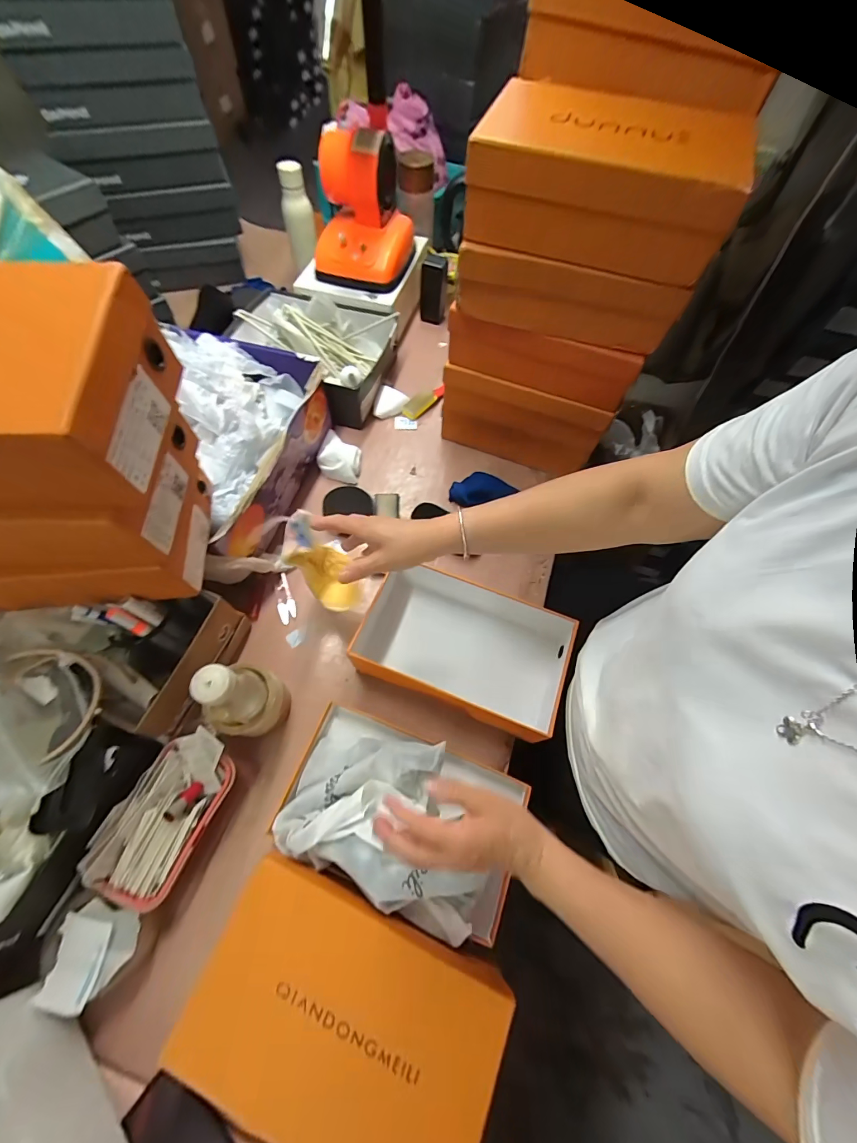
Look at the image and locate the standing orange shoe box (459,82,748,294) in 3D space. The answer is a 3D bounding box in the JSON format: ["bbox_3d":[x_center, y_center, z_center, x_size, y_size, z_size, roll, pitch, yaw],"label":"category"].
[{"bbox_3d":[0.208,-0.475,0.485,0.290,0.103,0.191,16,64,5],"label":"standing orange shoe box"}]

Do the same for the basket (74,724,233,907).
[{"bbox_3d":[-0.309,0.285,0.478,0.099,0.053,0.179,21,64,7],"label":"basket"}]

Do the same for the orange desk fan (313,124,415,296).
[{"bbox_3d":[-0.130,-0.737,0.829,0.187,0.219,0.223,6,63,0],"label":"orange desk fan"}]

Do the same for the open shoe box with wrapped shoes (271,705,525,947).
[{"bbox_3d":[-0.032,0.297,0.492,0.293,0.098,0.167,23,64,9],"label":"open shoe box with wrapped shoes"}]

